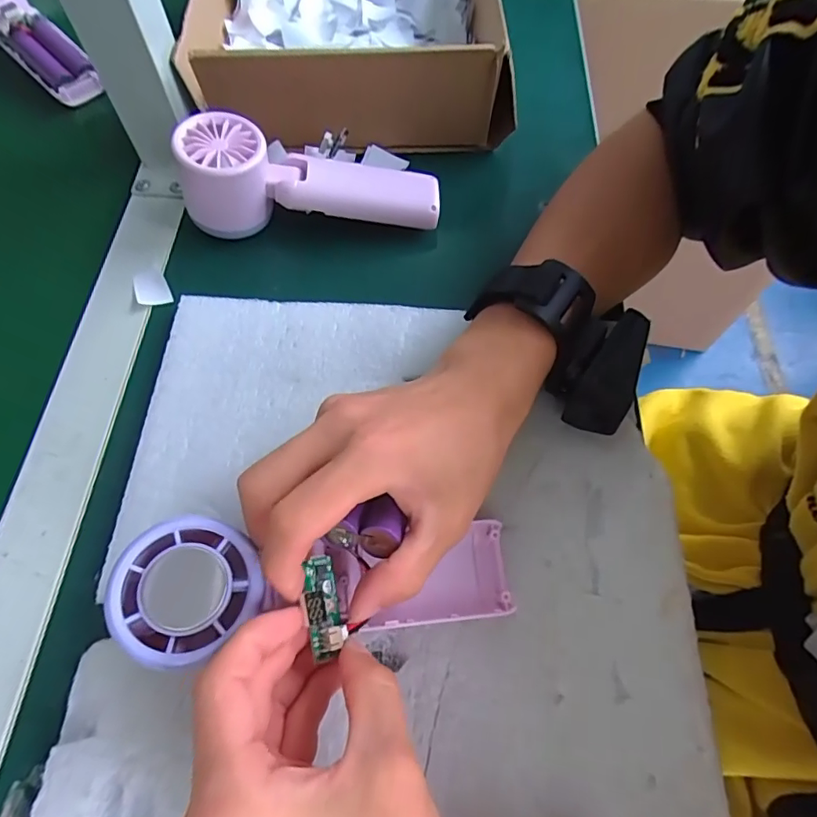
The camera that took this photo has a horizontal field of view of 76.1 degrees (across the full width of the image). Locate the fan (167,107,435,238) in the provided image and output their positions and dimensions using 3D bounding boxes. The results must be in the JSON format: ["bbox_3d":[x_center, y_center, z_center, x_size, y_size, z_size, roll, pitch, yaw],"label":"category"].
[{"bbox_3d":[-0.061,-0.149,0.334,0.162,0.052,0.049,-3,64,-1],"label":"fan"}]

